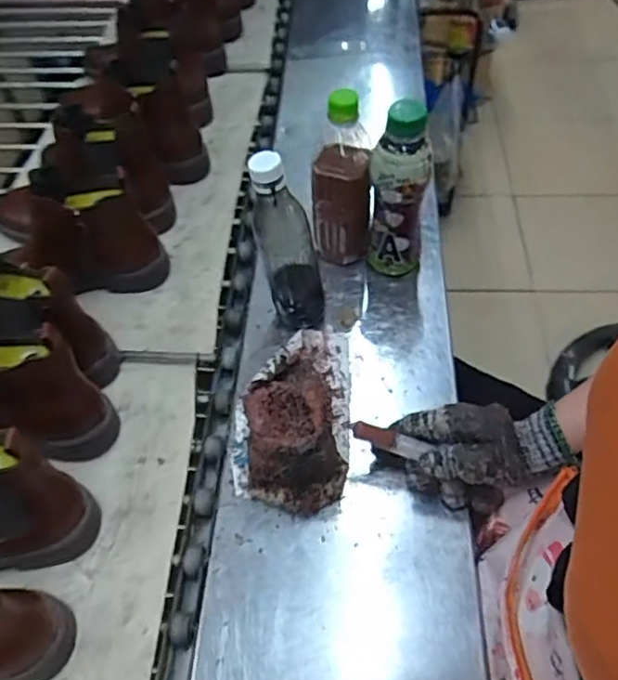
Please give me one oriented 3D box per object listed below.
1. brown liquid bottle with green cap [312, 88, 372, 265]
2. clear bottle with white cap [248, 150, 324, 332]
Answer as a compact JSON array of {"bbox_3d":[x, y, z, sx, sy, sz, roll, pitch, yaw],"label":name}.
[{"bbox_3d":[0.036,-0.176,0.670,0.062,0.213,0.063,-5,53,1],"label":"brown liquid bottle with green cap"},{"bbox_3d":[-0.019,-0.084,0.607,0.059,0.230,0.048,-6,53,0],"label":"clear bottle with white cap"}]

